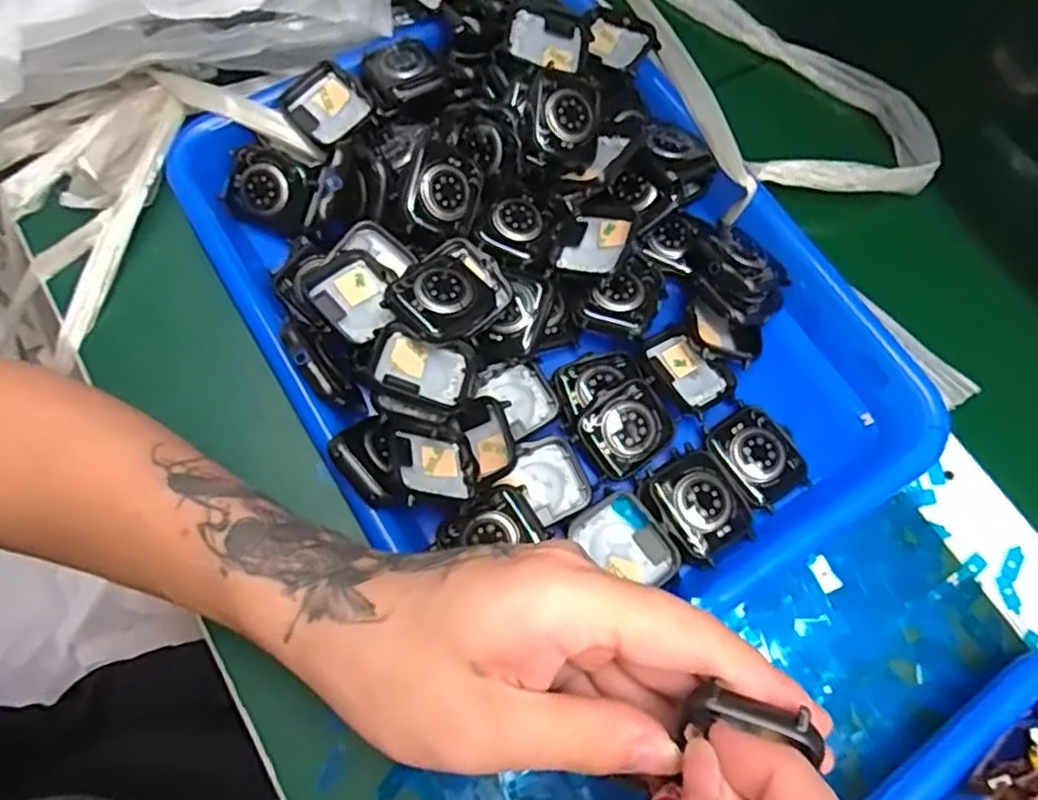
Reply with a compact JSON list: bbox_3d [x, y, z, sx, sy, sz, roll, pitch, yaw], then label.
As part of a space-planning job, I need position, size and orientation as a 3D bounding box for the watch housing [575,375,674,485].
[{"bbox_3d":[0.050,0.013,0.318,0.042,0.006,0.035,-33,93,-9],"label":"watch housing"}]

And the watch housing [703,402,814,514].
[{"bbox_3d":[0.110,0.026,0.323,0.036,0.009,0.045,-29,74,-12],"label":"watch housing"}]

